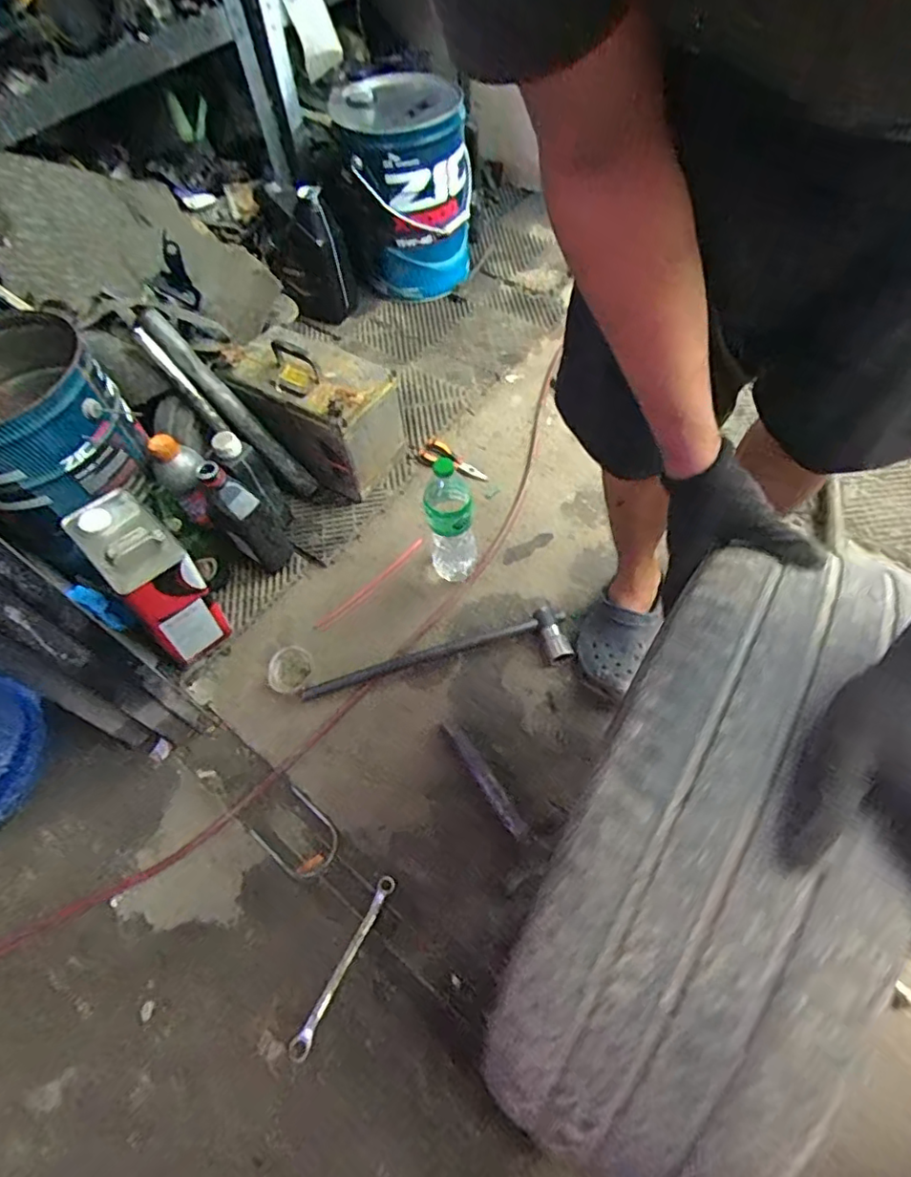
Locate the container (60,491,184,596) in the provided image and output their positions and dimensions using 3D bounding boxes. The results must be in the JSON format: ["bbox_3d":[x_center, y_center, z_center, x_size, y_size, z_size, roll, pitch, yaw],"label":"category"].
[{"bbox_3d":[-0.456,-0.071,0.809,0.156,0.045,0.096,37,70,18],"label":"container"}]

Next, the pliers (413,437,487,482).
[{"bbox_3d":[-0.009,-0.247,1.198,0.145,0.020,0.068,36,70,17],"label":"pliers"}]

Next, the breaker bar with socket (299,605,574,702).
[{"bbox_3d":[-0.029,0.116,0.979,0.444,0.037,0.103,-13,64,-5],"label":"breaker bar with socket"}]

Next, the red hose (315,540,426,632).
[{"bbox_3d":[-0.149,-0.007,1.070,0.022,0.010,0.250,40,71,19],"label":"red hose"}]

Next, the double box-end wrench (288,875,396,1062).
[{"bbox_3d":[-0.143,0.485,0.775,0.023,0.013,0.222,25,67,13],"label":"double box-end wrench"}]

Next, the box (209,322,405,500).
[{"bbox_3d":[-0.266,-0.342,1.117,0.300,0.196,0.182,29,68,15],"label":"box"}]

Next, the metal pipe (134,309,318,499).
[{"bbox_3d":[-0.390,-0.322,1.060,0.050,0.394,0.059,0,50,47],"label":"metal pipe"}]

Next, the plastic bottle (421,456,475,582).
[{"bbox_3d":[-0.008,-0.116,0.986,0.079,0.252,0.100,1,64,1],"label":"plastic bottle"}]

